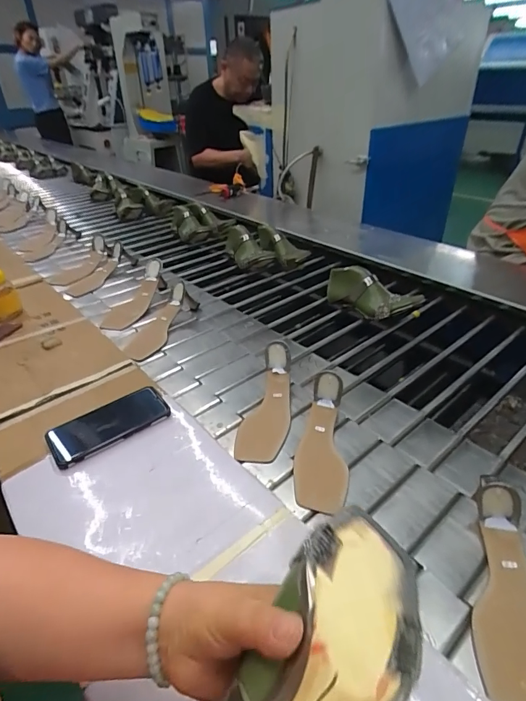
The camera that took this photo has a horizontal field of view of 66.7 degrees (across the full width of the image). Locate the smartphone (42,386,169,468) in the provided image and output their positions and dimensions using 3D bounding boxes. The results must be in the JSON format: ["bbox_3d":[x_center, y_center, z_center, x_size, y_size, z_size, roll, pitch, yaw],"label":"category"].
[{"bbox_3d":[-0.220,0.107,0.578,0.163,0.016,0.070,-26,39,-28],"label":"smartphone"}]

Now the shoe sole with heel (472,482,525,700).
[{"bbox_3d":[0.262,0.243,0.409,0.074,0.060,0.200,10,36,18],"label":"shoe sole with heel"}]

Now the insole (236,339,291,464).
[{"bbox_3d":[0.009,0.085,0.663,0.080,0.047,0.224,7,54,12],"label":"insole"}]

